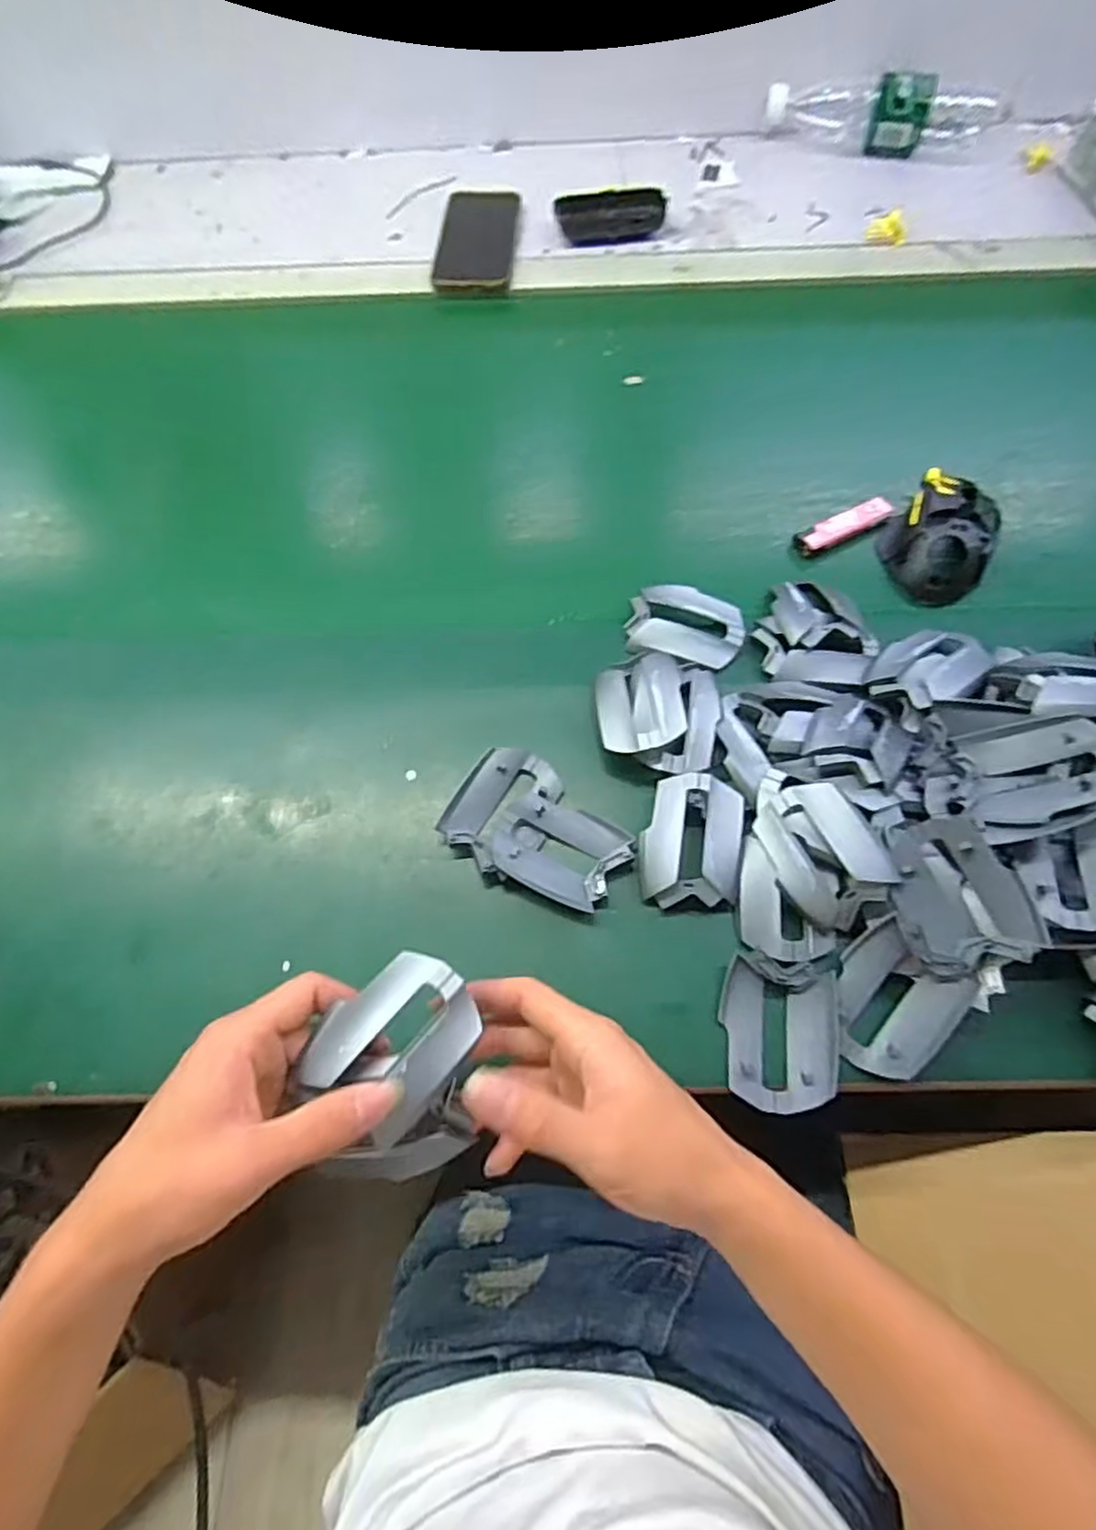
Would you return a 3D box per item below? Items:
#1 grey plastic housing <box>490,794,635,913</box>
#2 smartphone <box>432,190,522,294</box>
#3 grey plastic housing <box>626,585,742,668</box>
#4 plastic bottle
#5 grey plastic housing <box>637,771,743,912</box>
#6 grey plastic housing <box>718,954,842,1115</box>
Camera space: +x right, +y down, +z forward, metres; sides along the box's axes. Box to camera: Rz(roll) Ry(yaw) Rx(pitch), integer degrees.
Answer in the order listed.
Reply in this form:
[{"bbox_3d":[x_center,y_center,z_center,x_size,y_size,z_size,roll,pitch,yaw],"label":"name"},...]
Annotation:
[{"bbox_3d":[0.006,0.052,0.444,0.080,0.019,0.057,26,68,13],"label":"grey plastic housing"},{"bbox_3d":[-0.069,-0.525,0.724,0.077,0.009,0.160,2,65,2],"label":"smartphone"},{"bbox_3d":[0.095,-0.096,0.501,0.078,0.012,0.056,19,67,10],"label":"grey plastic housing"},{"bbox_3d":[0.372,-0.703,0.772,0.262,0.067,0.077,2,65,2],"label":"plastic bottle"},{"bbox_3d":[0.087,0.046,0.441,0.057,0.025,0.077,9,65,5],"label":"grey plastic housing"},{"bbox_3d":[0.127,0.149,0.397,0.061,0.014,0.073,7,65,4],"label":"grey plastic housing"}]

